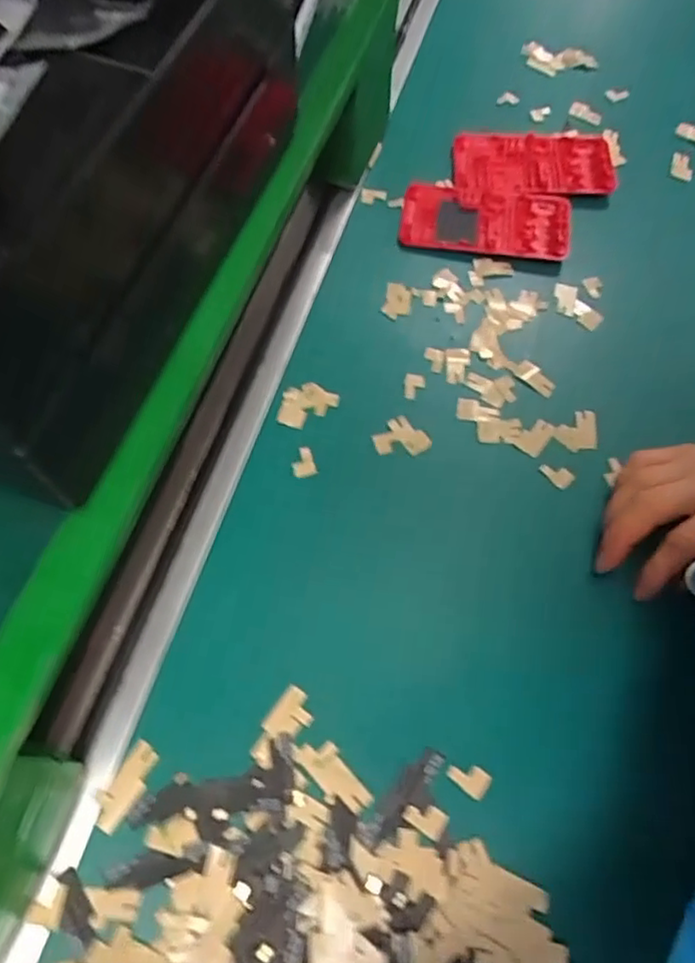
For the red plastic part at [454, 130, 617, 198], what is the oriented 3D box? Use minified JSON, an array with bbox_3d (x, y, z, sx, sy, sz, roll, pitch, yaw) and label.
[{"bbox_3d":[0.144,-0.248,0.501,0.119,0.015,0.059,0,65,-1],"label":"red plastic part"}]

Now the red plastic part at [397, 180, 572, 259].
[{"bbox_3d":[0.102,-0.195,0.478,0.121,0.016,0.060,11,65,4],"label":"red plastic part"}]

